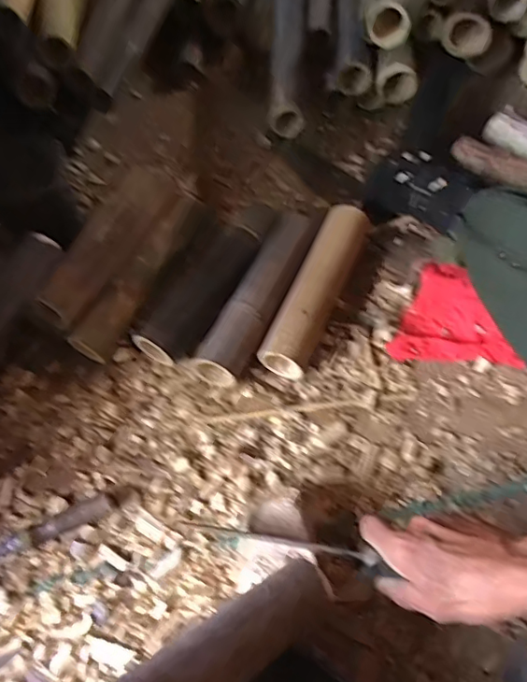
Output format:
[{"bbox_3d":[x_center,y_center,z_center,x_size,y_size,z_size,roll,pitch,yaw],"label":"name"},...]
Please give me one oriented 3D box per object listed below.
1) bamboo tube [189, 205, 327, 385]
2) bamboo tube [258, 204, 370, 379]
[{"bbox_3d":[0.000,-0.072,0.723,0.072,0.069,0.284,24,62,14],"label":"bamboo tube"},{"bbox_3d":[0.071,-0.072,0.723,0.060,0.061,0.262,20,61,12],"label":"bamboo tube"}]

